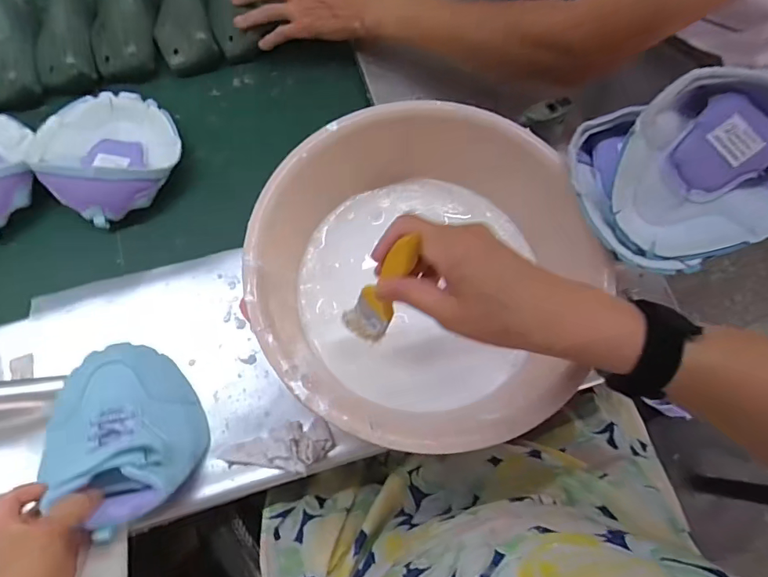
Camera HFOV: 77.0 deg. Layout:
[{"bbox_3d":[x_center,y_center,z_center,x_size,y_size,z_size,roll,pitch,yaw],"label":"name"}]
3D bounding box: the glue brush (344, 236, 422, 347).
[{"bbox_3d":[-0.001,0.006,0.380,0.017,0.146,0.037,-27,75,-27],"label":"glue brush"}]

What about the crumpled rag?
[{"bbox_3d":[-0.102,0.153,0.459,0.105,0.032,0.045,-8,81,-4],"label":"crumpled rag"}]

